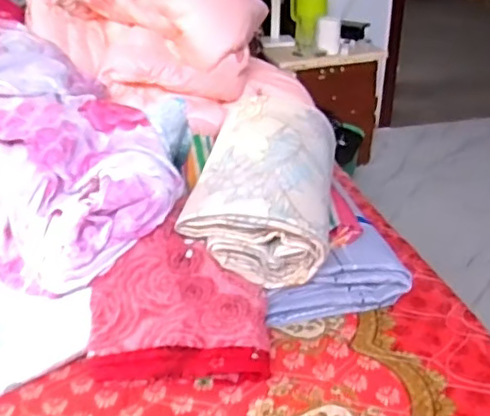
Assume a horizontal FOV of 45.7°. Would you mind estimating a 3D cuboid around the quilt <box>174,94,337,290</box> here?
[{"bbox_3d":[0.032,-0.047,0.988,0.229,0.183,0.354,3,30,9],"label":"quilt"}]

